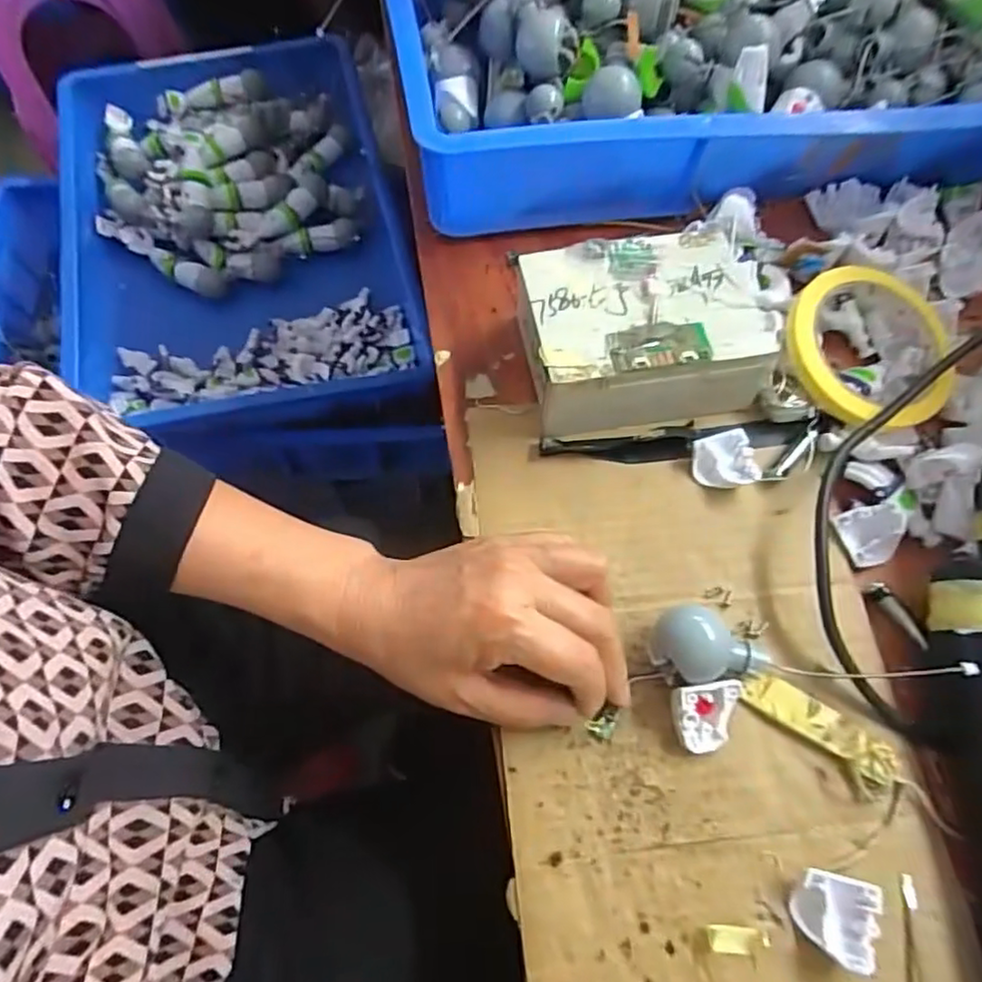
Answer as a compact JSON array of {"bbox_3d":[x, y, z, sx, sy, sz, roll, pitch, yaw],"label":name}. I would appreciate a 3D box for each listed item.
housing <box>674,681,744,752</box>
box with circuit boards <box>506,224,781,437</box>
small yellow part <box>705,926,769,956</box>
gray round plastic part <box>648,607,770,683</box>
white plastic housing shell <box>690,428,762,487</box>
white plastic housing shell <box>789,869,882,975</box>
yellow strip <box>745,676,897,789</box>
[{"bbox_3d":[0.100,0.104,0.305,0.030,0.011,0.032,-7,98,-6],"label":"housing"},{"bbox_3d":[0.085,-0.093,0.374,0.134,0.056,0.108,-5,65,-4],"label":"box with circuit boards"},{"bbox_3d":[0.104,0.189,0.273,0.024,0.004,0.010,4,65,1],"label":"small yellow part"},{"bbox_3d":[0.101,0.077,0.310,0.052,0.028,0.032,26,67,11],"label":"gray round plastic part"},{"bbox_3d":[0.127,-0.016,0.357,0.030,0.017,0.031,-5,65,-4],"label":"white plastic housing shell"},{"bbox_3d":[0.142,0.177,0.271,0.028,0.018,0.031,12,65,4],"label":"white plastic housing shell"},{"bbox_3d":[0.153,0.109,0.306,0.069,0.009,0.020,35,69,14],"label":"yellow strip"}]

